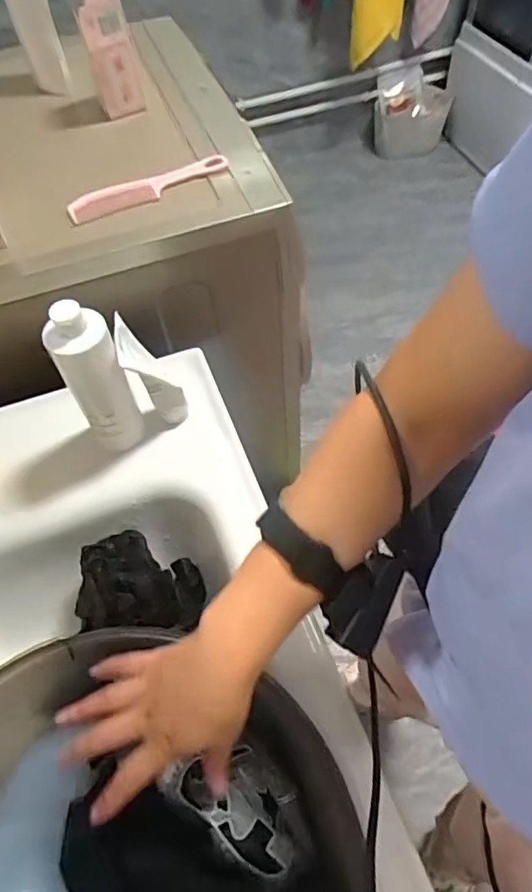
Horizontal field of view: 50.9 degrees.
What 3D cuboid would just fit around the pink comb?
[{"bbox_3d":[-0.146,-0.328,0.701,0.207,0.013,0.042,-25,75,-11],"label":"pink comb"}]

